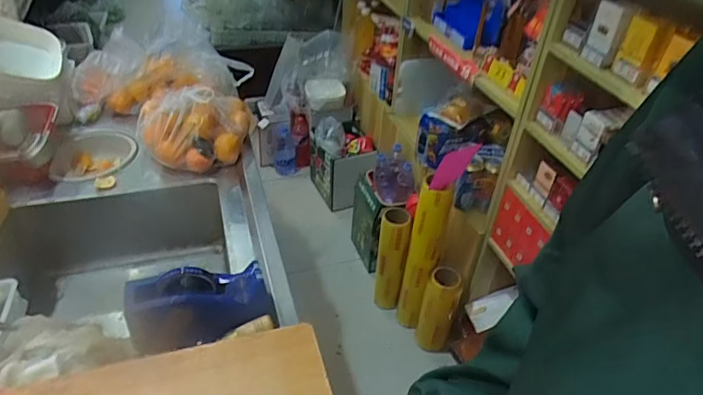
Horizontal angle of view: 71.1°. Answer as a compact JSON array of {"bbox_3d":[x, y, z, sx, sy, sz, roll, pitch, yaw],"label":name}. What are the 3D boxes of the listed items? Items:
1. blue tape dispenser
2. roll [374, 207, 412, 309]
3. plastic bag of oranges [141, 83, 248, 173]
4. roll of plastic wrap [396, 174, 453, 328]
[{"bbox_3d":[-0.215,0.153,0.712,0.198,0.108,0.060,-10,41,-16],"label":"blue tape dispenser"},{"bbox_3d":[0.132,0.226,1.657,0.094,0.429,0.076,10,39,7],"label":"roll"},{"bbox_3d":[-0.344,-0.167,1.086,0.234,0.113,0.215,-10,41,-16],"label":"plastic bag of oranges"},{"bbox_3d":[0.214,0.205,1.513,0.095,0.599,0.099,2,39,-2],"label":"roll of plastic wrap"}]

